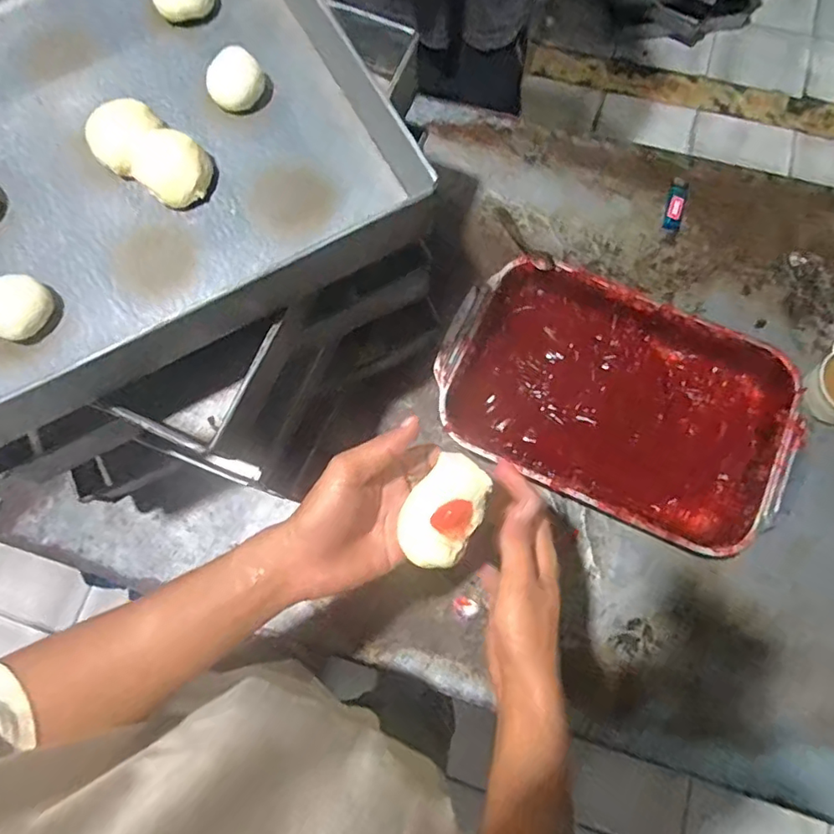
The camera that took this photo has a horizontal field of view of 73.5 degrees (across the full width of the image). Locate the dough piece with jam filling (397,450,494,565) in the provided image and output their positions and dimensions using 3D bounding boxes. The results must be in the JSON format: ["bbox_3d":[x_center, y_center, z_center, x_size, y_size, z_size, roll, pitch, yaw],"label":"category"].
[{"bbox_3d":[0.020,0.070,0.409,0.050,0.027,0.080,29,77,10],"label":"dough piece with jam filling"}]

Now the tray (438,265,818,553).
[{"bbox_3d":[0.252,-0.020,0.693,0.399,0.051,0.277,26,77,9],"label":"tray"}]

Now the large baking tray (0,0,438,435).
[{"bbox_3d":[-0.290,-0.264,0.490,0.452,0.062,0.495,-28,75,-6],"label":"large baking tray"}]

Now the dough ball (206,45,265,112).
[{"bbox_3d":[-0.166,-0.306,0.501,0.046,0.030,0.046,-32,76,-7],"label":"dough ball"}]

